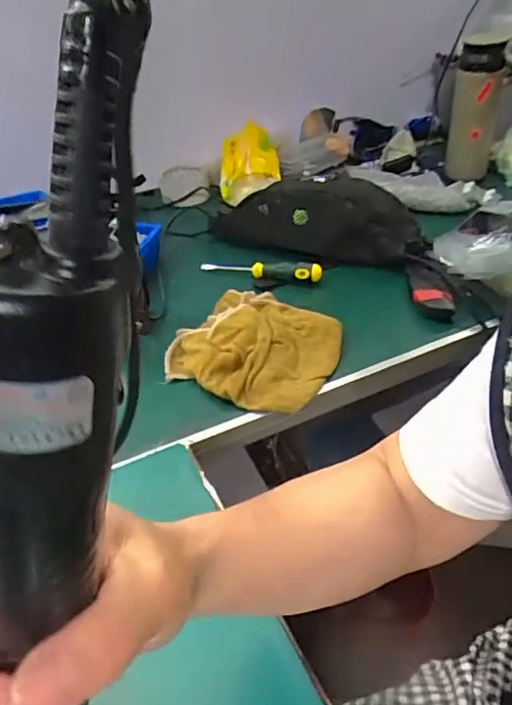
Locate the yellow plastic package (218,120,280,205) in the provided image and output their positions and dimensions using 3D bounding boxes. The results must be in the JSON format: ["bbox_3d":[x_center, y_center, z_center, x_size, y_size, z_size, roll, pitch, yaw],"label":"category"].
[{"bbox_3d":[-0.010,-0.302,0.886,0.099,0.090,0.097,-4,37,-1],"label":"yellow plastic package"}]

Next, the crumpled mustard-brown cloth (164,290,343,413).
[{"bbox_3d":[0.000,-0.019,0.572,0.167,0.038,0.157,19,42,27],"label":"crumpled mustard-brown cloth"}]

